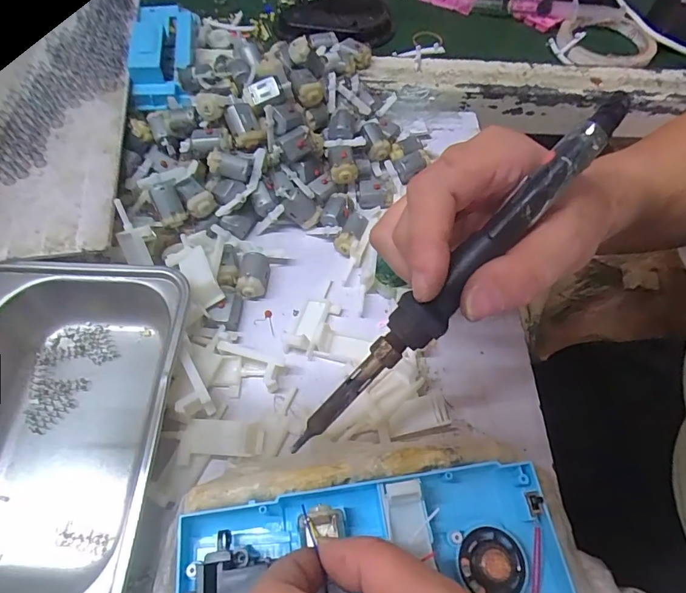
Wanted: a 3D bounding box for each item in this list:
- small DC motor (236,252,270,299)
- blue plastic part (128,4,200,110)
[{"bbox_3d":[-0.059,-0.013,0.291,0.017,0.019,0.030,5,60,-1],"label":"small DC motor"},{"bbox_3d":[-0.149,-0.205,0.365,0.046,0.032,0.117,-4,60,-6],"label":"blue plastic part"}]

